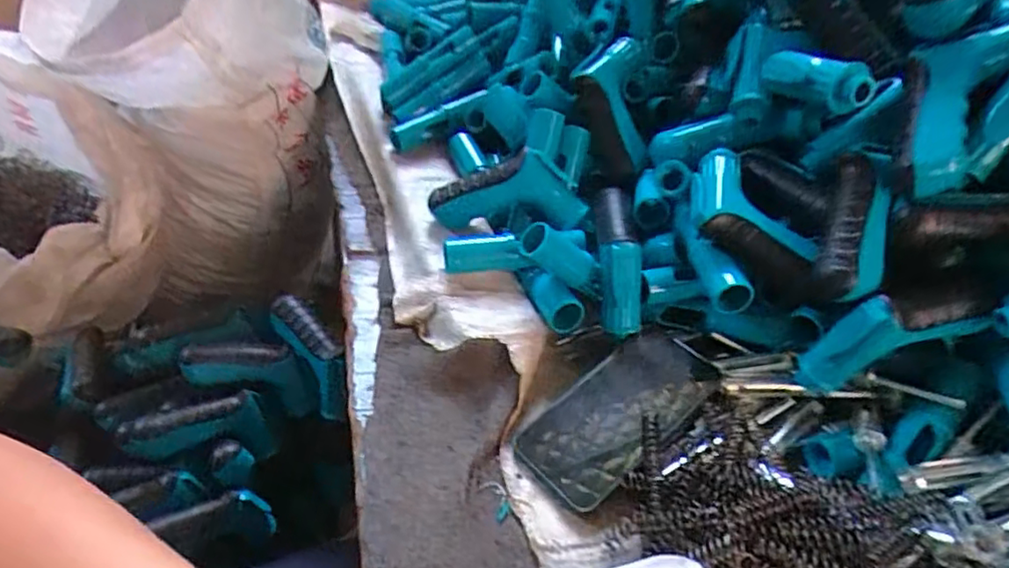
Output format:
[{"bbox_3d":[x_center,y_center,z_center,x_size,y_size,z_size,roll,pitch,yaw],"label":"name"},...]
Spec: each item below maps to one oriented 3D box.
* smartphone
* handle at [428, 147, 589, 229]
[{"bbox_3d":[0.087,0.094,0.454,0.155,0.008,0.079,-34,49,-22],"label":"smartphone"},{"bbox_3d":[0.003,-0.081,0.550,0.137,0.074,0.048,9,41,-1],"label":"handle"}]

